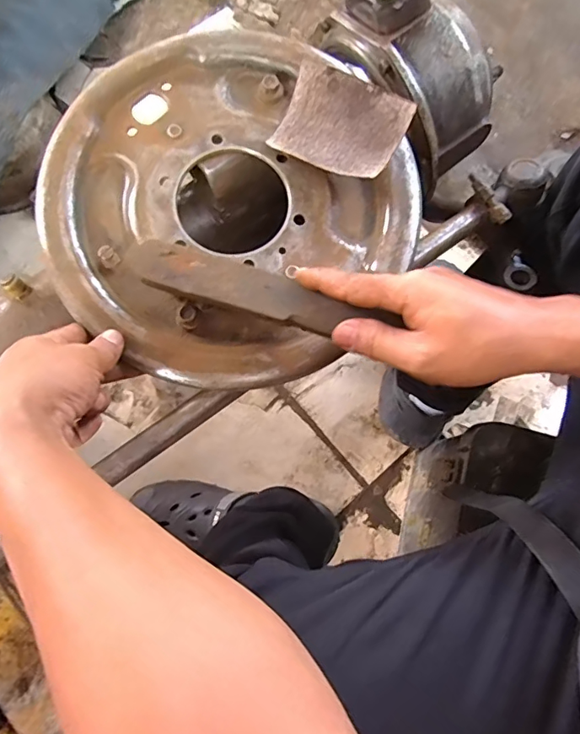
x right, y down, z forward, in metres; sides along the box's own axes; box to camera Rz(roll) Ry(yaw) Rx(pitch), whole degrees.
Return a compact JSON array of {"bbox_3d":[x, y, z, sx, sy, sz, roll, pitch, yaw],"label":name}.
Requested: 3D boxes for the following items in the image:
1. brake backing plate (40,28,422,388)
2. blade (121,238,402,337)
[{"bbox_3d":[-0.044,-0.131,0.390,0.286,0.034,0.284,2,76,-1],"label":"brake backing plate"},{"bbox_3d":[-0.023,-0.054,0.332,0.184,0.010,0.032,16,83,7],"label":"blade"}]

